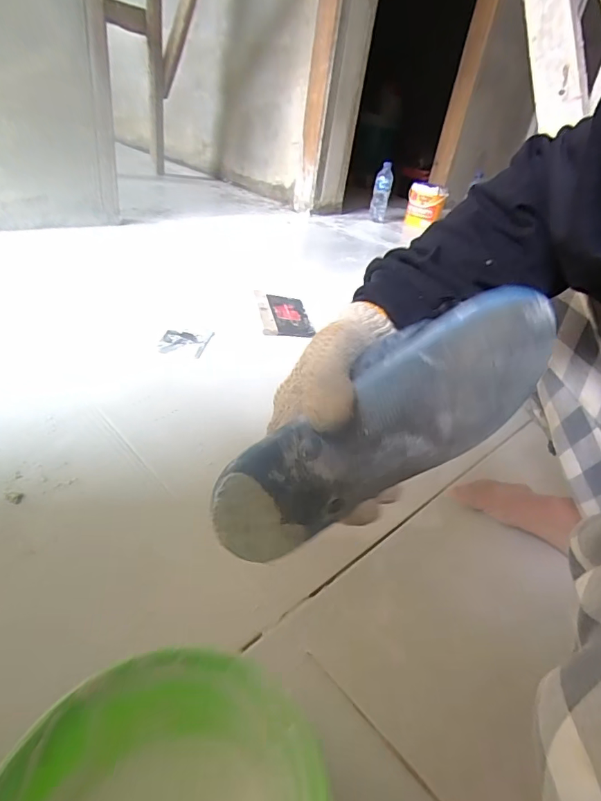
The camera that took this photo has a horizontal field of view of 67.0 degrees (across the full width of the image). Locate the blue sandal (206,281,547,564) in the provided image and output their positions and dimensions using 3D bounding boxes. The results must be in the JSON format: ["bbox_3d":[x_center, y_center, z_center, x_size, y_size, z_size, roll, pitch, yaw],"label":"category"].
[{"bbox_3d":[0.058,0.015,0.292,0.240,0.093,0.041,-32,45,-9],"label":"blue sandal"}]

